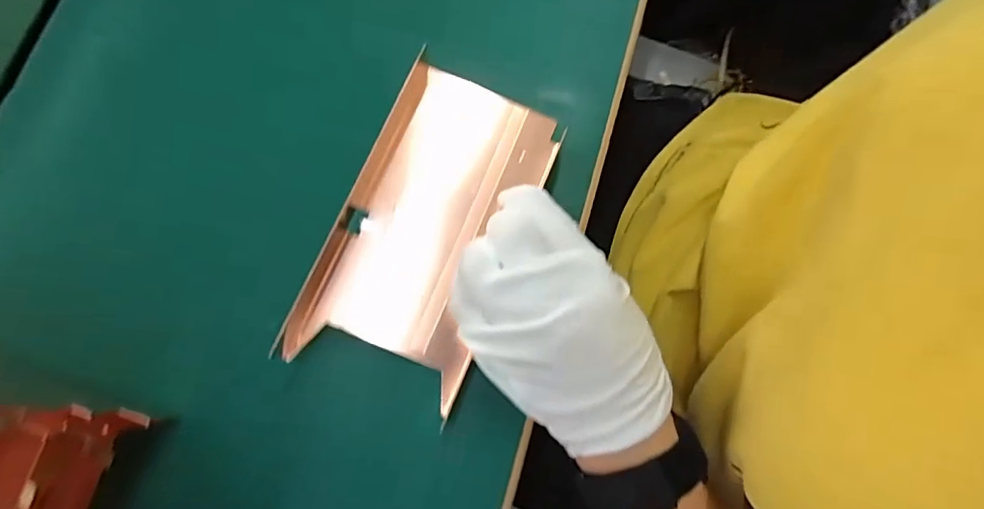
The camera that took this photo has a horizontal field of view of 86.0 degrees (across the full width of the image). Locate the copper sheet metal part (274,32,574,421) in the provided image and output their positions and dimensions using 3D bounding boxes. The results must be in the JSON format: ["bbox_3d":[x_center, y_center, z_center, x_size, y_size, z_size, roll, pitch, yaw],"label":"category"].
[{"bbox_3d":[-0.031,-0.015,0.275,0.087,0.022,0.163,22,78,5],"label":"copper sheet metal part"}]

